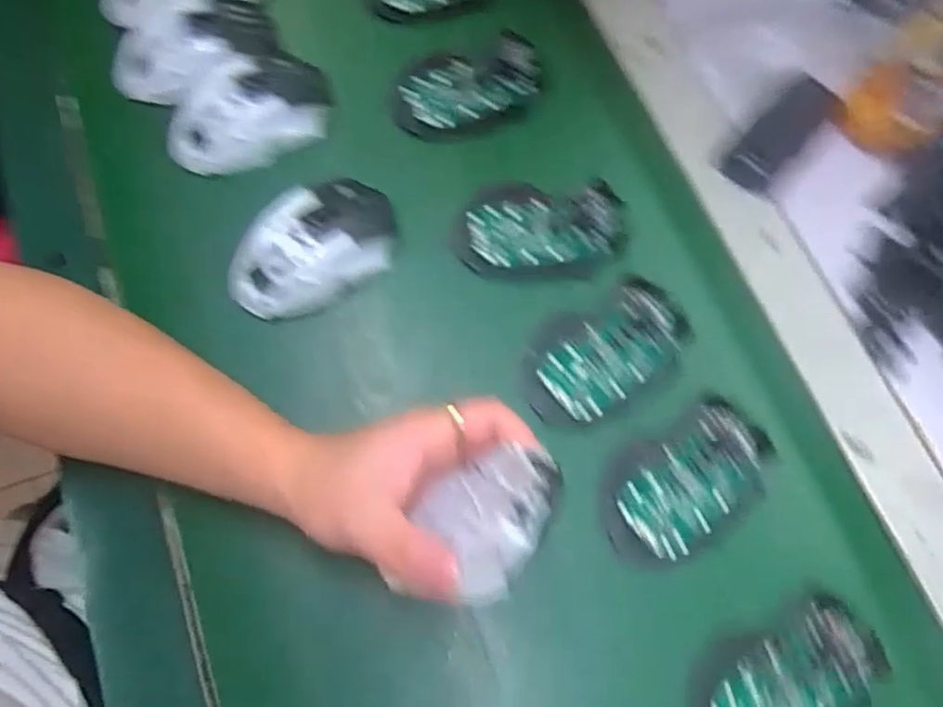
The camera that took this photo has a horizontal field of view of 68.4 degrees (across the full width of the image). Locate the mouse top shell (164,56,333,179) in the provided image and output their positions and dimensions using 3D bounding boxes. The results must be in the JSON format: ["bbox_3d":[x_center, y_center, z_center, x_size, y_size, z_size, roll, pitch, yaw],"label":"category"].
[{"bbox_3d":[-0.157,-0.171,0.491,0.116,0.028,0.071,-32,75,-11],"label":"mouse top shell"}]

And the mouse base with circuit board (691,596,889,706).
[{"bbox_3d":[0.175,0.187,0.383,0.111,0.018,0.068,-31,75,-10],"label":"mouse base with circuit board"}]

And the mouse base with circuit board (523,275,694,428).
[{"bbox_3d":[0.087,0.000,0.453,0.110,0.022,0.071,-27,74,-9],"label":"mouse base with circuit board"}]

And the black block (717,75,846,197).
[{"bbox_3d":[0.229,-0.163,0.514,0.041,0.020,0.099,40,76,11],"label":"black block"}]

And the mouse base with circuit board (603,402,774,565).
[{"bbox_3d":[0.134,0.079,0.419,0.113,0.017,0.067,-29,75,-10],"label":"mouse base with circuit board"}]

